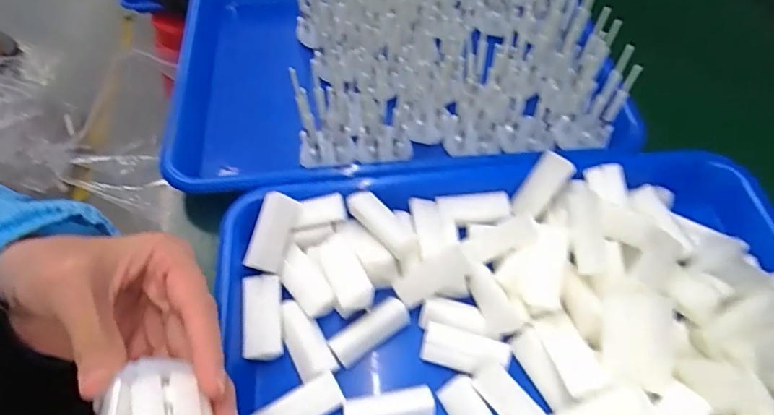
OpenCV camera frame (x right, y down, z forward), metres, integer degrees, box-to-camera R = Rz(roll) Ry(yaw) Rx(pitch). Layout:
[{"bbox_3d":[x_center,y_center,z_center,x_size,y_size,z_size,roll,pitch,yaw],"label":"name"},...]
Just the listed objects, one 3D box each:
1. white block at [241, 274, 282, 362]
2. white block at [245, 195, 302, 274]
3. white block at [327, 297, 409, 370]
[{"bbox_3d":[-0.070,0.061,0.294,0.021,0.009,0.046,-8,56,-4],"label":"white block"},{"bbox_3d":[-0.068,0.015,0.312,0.020,0.014,0.045,14,75,10],"label":"white block"},{"bbox_3d":[-0.010,0.069,0.292,0.046,0.015,0.016,-30,60,-19],"label":"white block"}]

